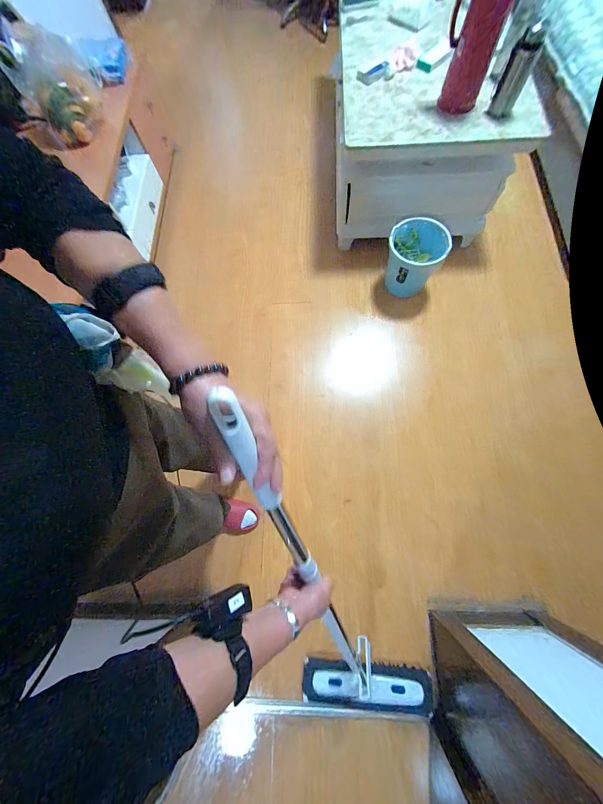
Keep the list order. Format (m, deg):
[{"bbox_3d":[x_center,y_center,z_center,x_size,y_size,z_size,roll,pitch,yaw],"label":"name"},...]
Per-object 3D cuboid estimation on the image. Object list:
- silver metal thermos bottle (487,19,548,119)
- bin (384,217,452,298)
[{"bbox_3d":[0.698,-1.063,0.935,0.080,0.197,0.065,28,77,12],"label":"silver metal thermos bottle"},{"bbox_3d":[0.475,-0.615,1.227,0.223,0.221,0.197,13,74,8],"label":"bin"}]

